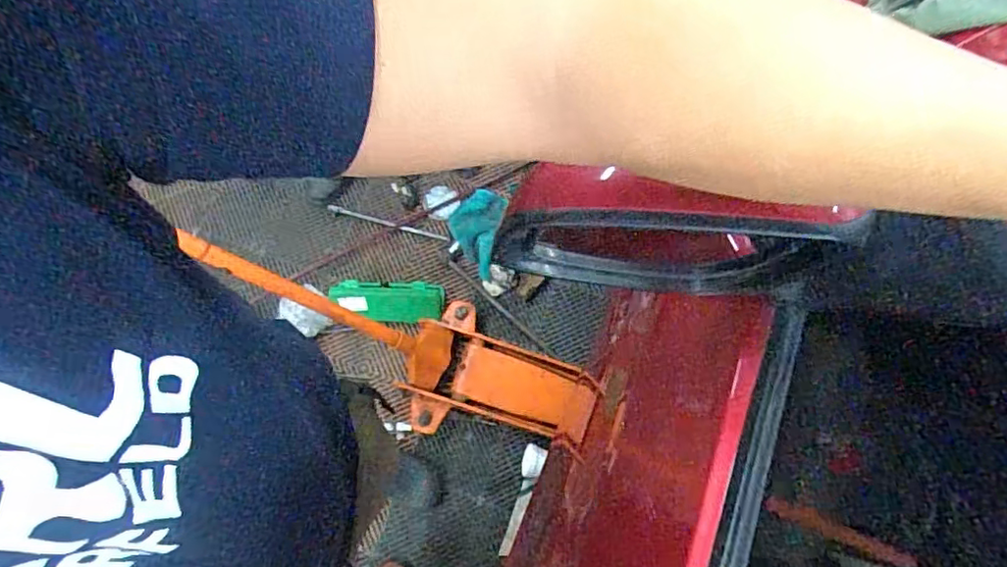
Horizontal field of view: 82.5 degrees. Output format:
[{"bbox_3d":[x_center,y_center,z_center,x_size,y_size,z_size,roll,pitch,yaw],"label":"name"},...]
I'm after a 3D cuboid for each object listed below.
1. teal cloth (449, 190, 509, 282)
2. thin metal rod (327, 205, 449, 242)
[{"bbox_3d":[-0.078,-0.144,1.587,0.158,0.040,0.245,14,74,5],"label":"teal cloth"},{"bbox_3d":[-0.326,-0.169,1.623,0.353,0.016,0.019,15,74,5],"label":"thin metal rod"}]

